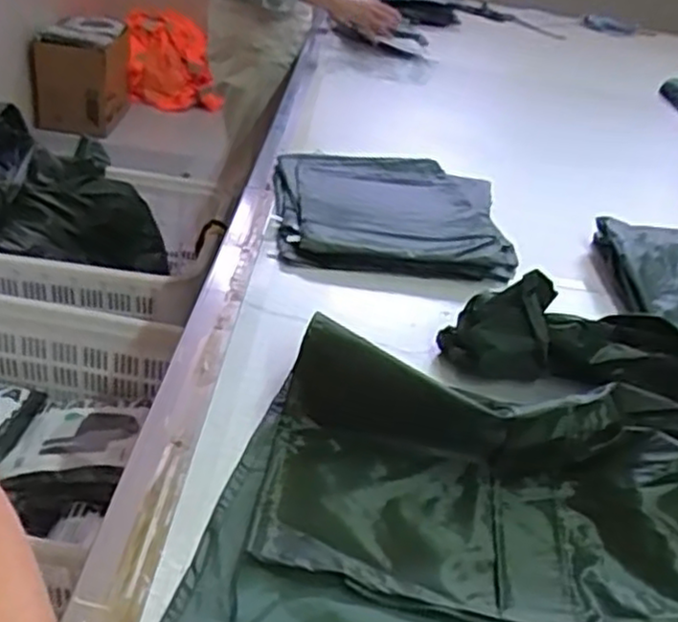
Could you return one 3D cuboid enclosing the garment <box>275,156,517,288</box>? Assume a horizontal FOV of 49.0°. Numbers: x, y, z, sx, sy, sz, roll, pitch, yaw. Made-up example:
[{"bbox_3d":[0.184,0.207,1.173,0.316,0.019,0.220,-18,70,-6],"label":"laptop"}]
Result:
[{"bbox_3d":[0.071,-0.160,1.078,0.312,0.037,0.352,5,32,-7],"label":"garment"}]

